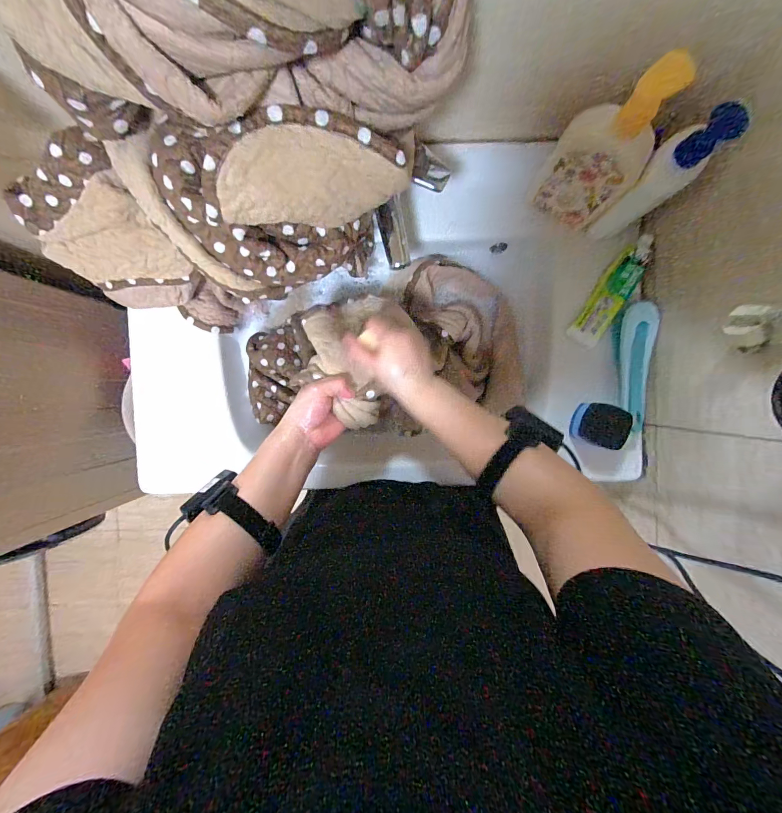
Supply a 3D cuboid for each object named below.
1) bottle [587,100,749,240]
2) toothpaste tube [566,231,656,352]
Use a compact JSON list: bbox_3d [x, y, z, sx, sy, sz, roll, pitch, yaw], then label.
[{"bbox_3d":[0.323,-0.275,0.445,0.070,0.182,0.054,-37,92,1],"label":"bottle"},{"bbox_3d":[0.334,-0.176,0.531,0.049,0.023,0.181,33,92,-1],"label":"toothpaste tube"}]

